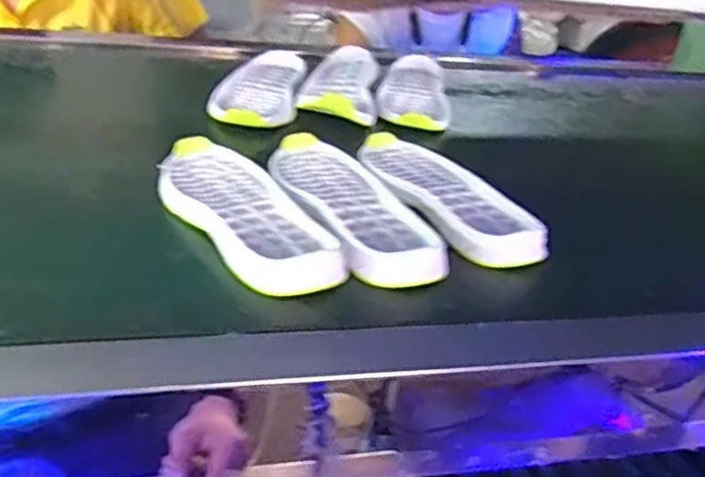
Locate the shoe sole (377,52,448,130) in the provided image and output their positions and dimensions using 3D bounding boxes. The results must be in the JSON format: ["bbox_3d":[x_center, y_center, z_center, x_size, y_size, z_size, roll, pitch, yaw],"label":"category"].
[{"bbox_3d":[0.077,-0.195,0.910,0.082,0.022,0.257,8,35,1],"label":"shoe sole"}]

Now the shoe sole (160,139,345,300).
[{"bbox_3d":[-0.088,-0.030,0.556,0.088,0.030,0.233,-14,40,-27],"label":"shoe sole"}]

